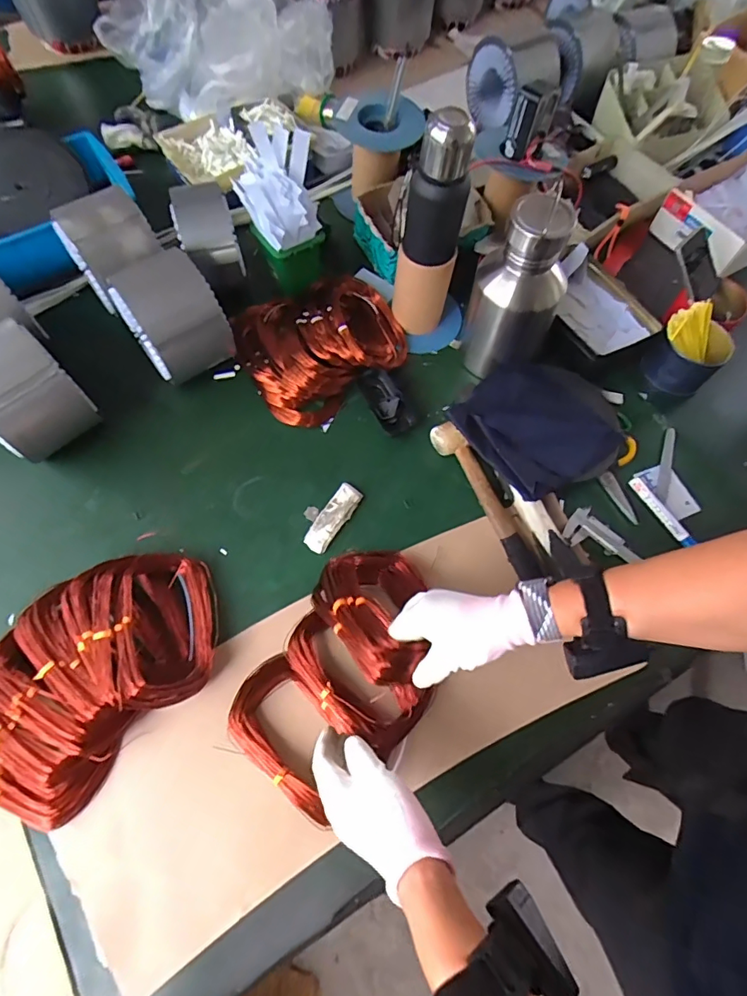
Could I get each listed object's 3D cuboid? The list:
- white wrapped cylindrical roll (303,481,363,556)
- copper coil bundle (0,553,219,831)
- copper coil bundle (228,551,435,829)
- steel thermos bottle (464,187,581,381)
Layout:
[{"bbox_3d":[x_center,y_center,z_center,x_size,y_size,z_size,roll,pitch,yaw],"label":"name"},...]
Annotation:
[{"bbox_3d":[-0.054,0.026,0.653,0.035,0.013,0.101,31,70,10],"label":"white wrapped cylindrical roll"},{"bbox_3d":[-0.319,0.194,0.547,0.197,0.061,0.305,43,72,14],"label":"copper coil bundle"},{"bbox_3d":[-0.027,0.181,0.525,0.171,0.122,0.276,34,70,12],"label":"copper coil bundle"},{"bbox_3d":[0.197,-0.277,0.671,0.121,0.242,0.101,18,68,5],"label":"steel thermos bottle"}]

